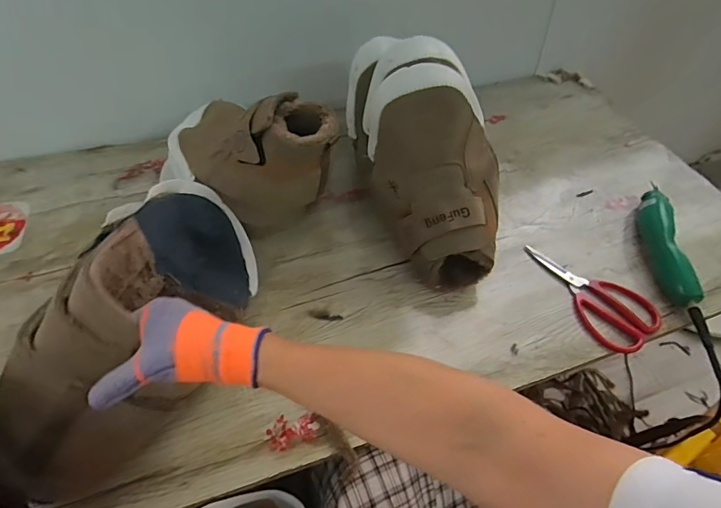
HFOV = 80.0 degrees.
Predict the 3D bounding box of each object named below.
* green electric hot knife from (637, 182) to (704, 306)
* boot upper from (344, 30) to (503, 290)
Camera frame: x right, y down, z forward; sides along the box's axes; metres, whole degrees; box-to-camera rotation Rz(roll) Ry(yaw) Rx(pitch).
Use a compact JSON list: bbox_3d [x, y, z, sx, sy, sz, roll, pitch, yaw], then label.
[{"bbox_3d":[0.439,-0.019,0.632,0.038,0.049,0.211,6,52,5],"label":"green electric hot knife"},{"bbox_3d":[0.088,-0.129,0.587,0.139,0.231,0.294,-14,53,-11],"label":"boot upper"}]

